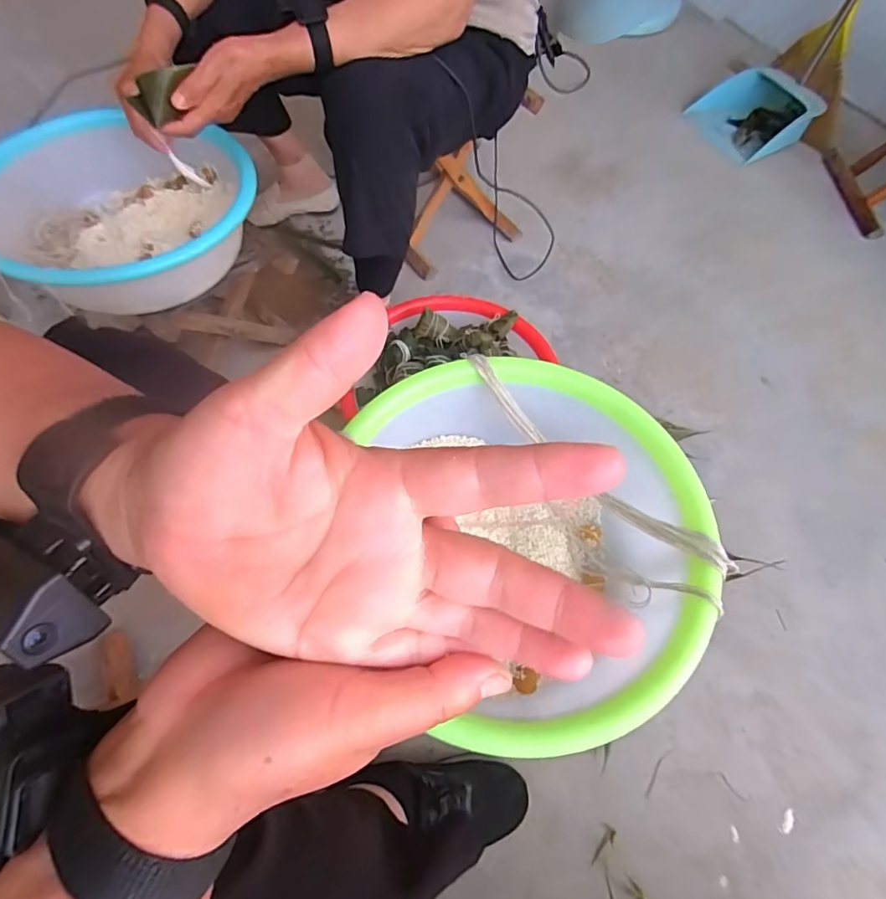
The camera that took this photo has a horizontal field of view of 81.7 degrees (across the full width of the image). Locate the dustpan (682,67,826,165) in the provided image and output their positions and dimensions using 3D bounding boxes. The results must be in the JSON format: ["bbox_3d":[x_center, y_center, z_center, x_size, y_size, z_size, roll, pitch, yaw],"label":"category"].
[{"bbox_3d":[0.794,-0.863,1.310,0.191,0.116,0.264,-25,66,-15],"label":"dustpan"}]

